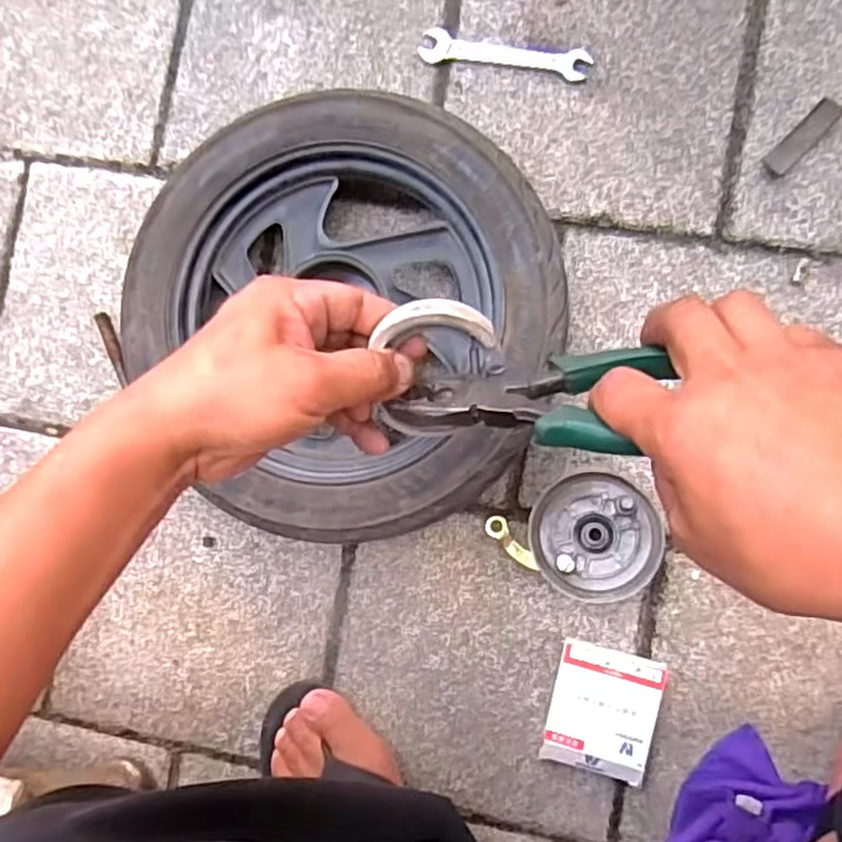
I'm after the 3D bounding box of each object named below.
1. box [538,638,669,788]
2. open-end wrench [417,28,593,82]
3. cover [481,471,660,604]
[{"bbox_3d":[0.146,0.233,0.570,0.081,0.026,0.100,13,89,9],"label":"box"},{"bbox_3d":[0.072,-0.316,0.610,0.145,0.007,0.030,11,89,9],"label":"open-end wrench"},{"bbox_3d":[0.133,0.095,0.570,0.110,0.043,0.100,-38,83,5],"label":"cover"}]

